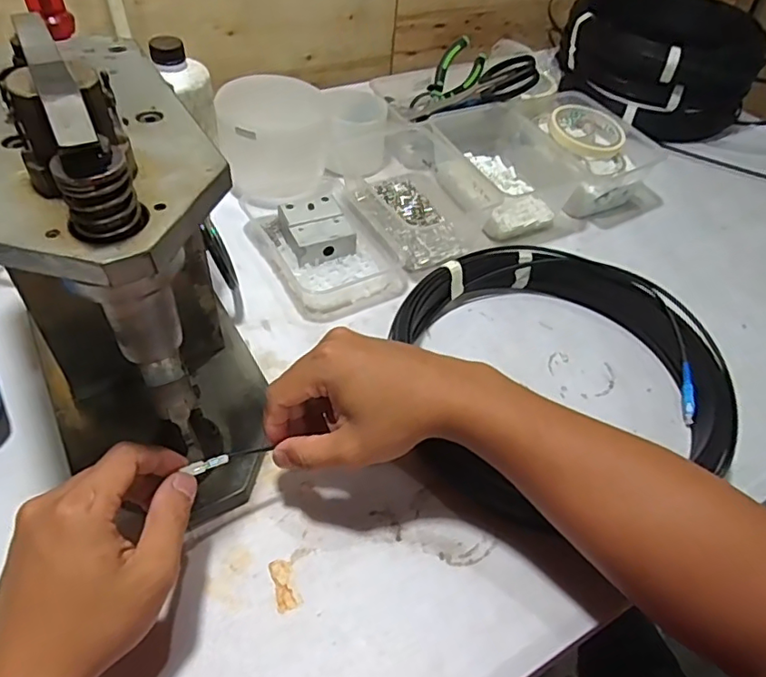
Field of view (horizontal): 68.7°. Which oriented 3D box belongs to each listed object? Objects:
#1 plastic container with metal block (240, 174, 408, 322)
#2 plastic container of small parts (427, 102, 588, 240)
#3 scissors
[{"bbox_3d":[-0.061,-0.102,0.590,0.120,0.038,0.178,-22,54,-23],"label":"plastic container with metal block"},{"bbox_3d":[0.136,-0.206,0.672,0.139,0.068,0.177,-17,52,-20],"label":"plastic container of small parts"},{"bbox_3d":[0.115,-0.313,0.714,0.161,0.012,0.061,-14,62,26],"label":"scissors"}]

